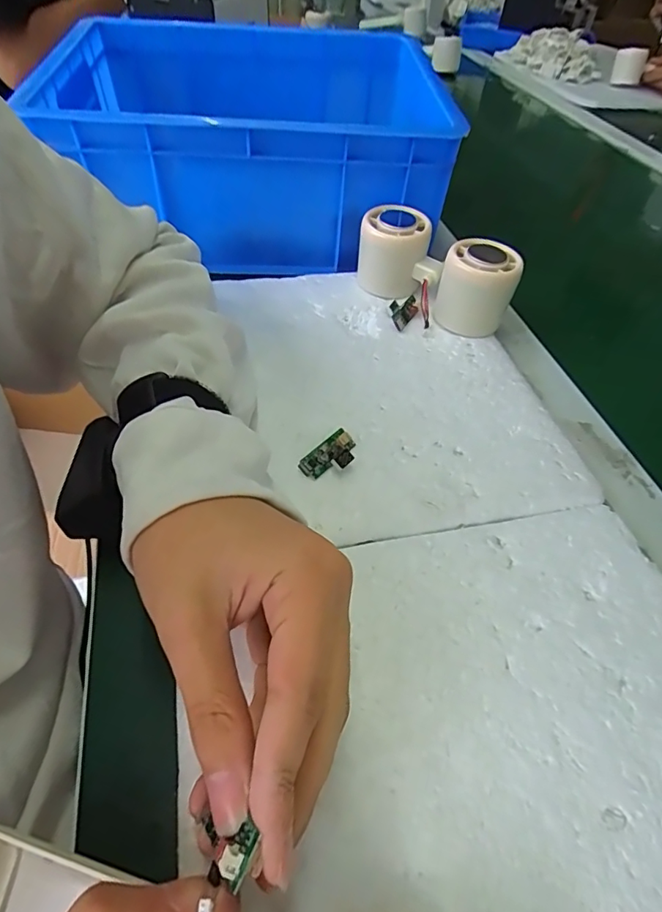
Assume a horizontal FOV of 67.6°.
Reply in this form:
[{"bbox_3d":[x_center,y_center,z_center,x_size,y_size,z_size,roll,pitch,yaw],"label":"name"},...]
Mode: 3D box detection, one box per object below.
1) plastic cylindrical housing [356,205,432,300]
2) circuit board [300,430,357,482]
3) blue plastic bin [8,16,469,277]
[{"bbox_3d":[0.051,-0.170,0.416,0.055,0.059,0.046,7,49,1],"label":"plastic cylindrical housing"},{"bbox_3d":[0.001,0.001,0.294,0.021,0.010,0.038,36,56,23],"label":"circuit board"},{"bbox_3d":[-0.077,-0.305,0.476,0.331,0.125,0.269,0,50,-5],"label":"blue plastic bin"}]

